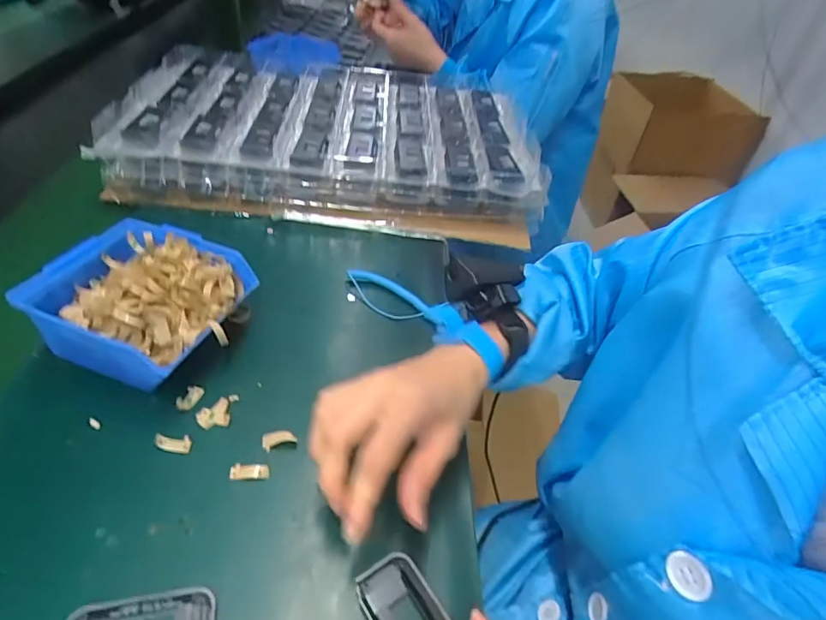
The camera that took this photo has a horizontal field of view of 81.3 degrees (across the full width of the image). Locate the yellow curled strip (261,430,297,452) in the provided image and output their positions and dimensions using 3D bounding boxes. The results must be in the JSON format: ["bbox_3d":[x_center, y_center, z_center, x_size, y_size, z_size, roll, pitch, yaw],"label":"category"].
[{"bbox_3d":[-0.099,0.095,0.356,0.024,0.005,0.015,-9,45,-16],"label":"yellow curled strip"}]

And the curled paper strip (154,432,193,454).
[{"bbox_3d":[-0.173,0.095,0.346,0.027,0.004,0.013,8,42,2],"label":"curled paper strip"}]

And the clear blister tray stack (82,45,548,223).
[{"bbox_3d":[-0.105,-0.249,0.663,0.520,0.069,0.327,1,43,-5],"label":"clear blister tray stack"}]

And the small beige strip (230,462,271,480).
[{"bbox_3d":[-0.114,0.113,0.337,0.026,0.004,0.011,1,43,-5],"label":"small beige strip"}]

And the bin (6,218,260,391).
[{"bbox_3d":[-0.218,-0.004,0.399,0.135,0.069,0.127,19,44,14],"label":"bin"}]

